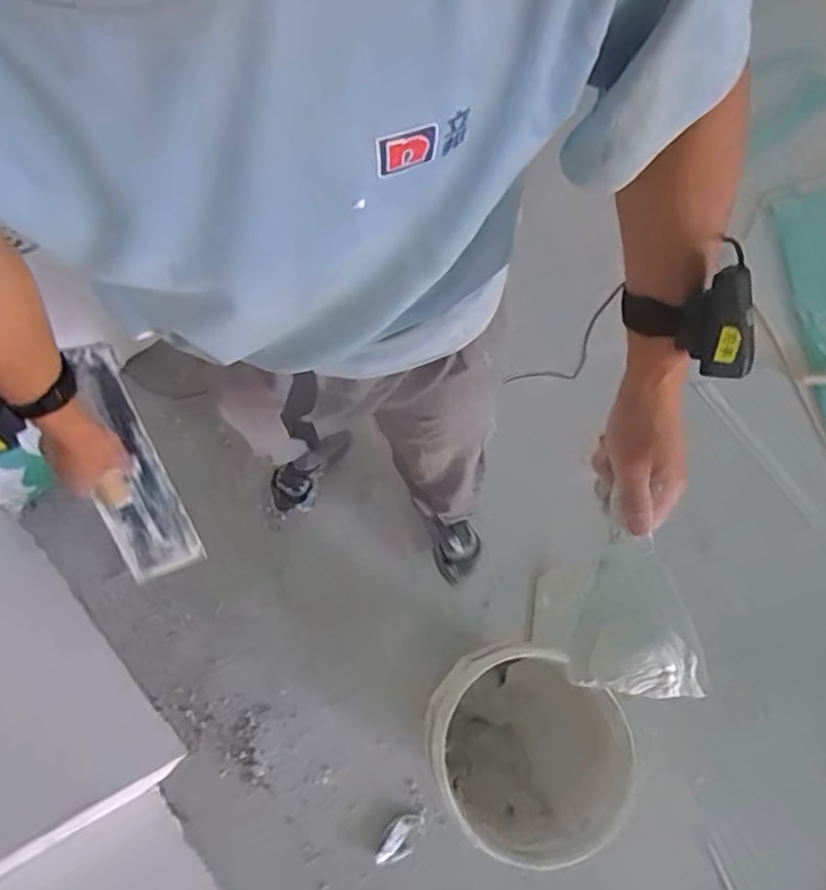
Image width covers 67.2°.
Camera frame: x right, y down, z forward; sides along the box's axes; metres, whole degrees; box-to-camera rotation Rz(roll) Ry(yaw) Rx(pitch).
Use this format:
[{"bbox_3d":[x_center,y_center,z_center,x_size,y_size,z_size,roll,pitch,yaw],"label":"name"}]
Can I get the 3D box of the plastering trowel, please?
[{"bbox_3d":[-0.354,0.033,0.761,0.096,0.068,0.302,-14,107,-7],"label":"plastering trowel"}]

